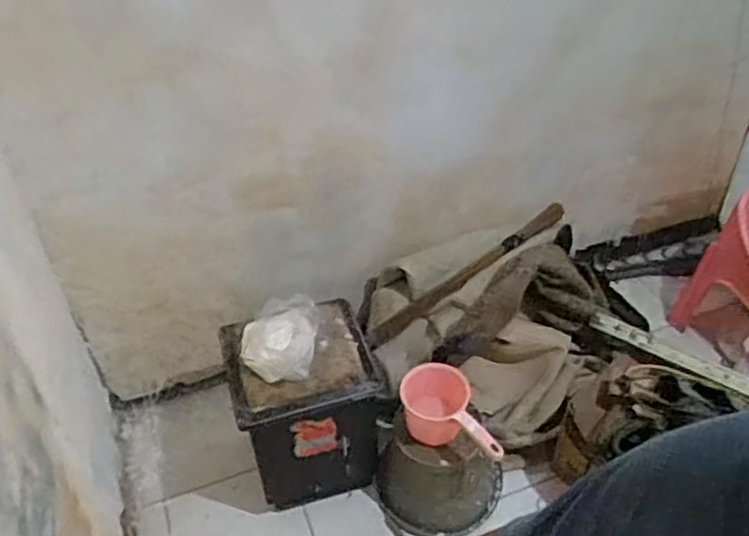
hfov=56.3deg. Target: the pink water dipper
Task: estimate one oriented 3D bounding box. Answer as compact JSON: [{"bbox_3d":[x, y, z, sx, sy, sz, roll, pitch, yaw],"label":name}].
[{"bbox_3d":[0.148,0.316,1.441,0.160,0.123,0.221,-9,40,-7],"label":"pink water dipper"}]

